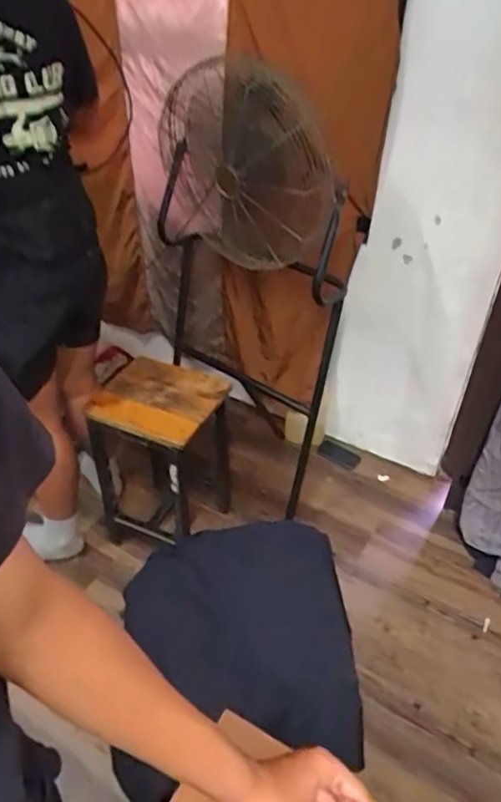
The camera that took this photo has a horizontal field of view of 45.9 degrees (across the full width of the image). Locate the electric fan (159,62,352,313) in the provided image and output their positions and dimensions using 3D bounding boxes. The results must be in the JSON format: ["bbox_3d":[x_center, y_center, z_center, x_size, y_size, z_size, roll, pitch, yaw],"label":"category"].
[{"bbox_3d":[-0.022,-0.540,1.434,0.586,0.469,0.150,27,46,28],"label":"electric fan"}]

